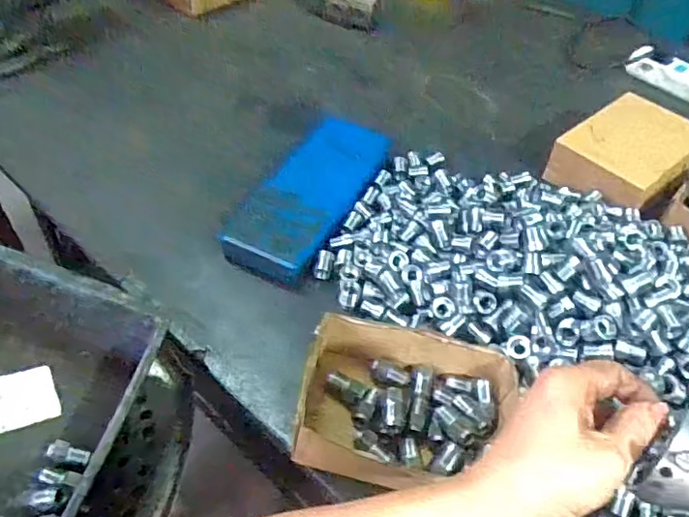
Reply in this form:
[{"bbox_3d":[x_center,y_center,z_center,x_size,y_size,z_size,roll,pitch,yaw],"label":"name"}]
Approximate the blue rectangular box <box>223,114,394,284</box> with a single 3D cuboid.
[{"bbox_3d":[-0.032,-0.075,0.634,0.090,0.041,0.254,23,49,15],"label":"blue rectangular box"}]

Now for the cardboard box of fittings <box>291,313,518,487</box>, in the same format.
[{"bbox_3d":[0.050,0.119,0.470,0.166,0.059,0.119,11,47,3],"label":"cardboard box of fittings"}]

